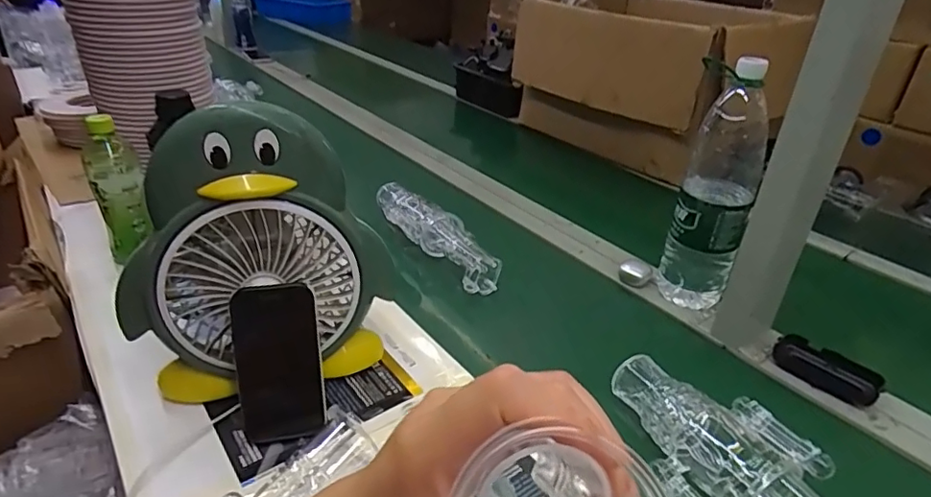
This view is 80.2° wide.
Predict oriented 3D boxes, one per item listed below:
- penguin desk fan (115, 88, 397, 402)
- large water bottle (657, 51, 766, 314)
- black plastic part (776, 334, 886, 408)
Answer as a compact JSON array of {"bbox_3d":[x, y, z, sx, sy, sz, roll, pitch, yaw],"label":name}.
[{"bbox_3d":[-0.203,0.013,0.555,0.245,0.303,0.095,-4,31,-12],"label":"penguin desk fan"},{"bbox_3d":[0.326,-0.069,0.720,0.090,0.319,0.077,18,34,23],"label":"large water bottle"},{"bbox_3d":[0.431,0.143,0.659,0.046,0.024,0.109,-22,39,-36],"label":"black plastic part"}]

